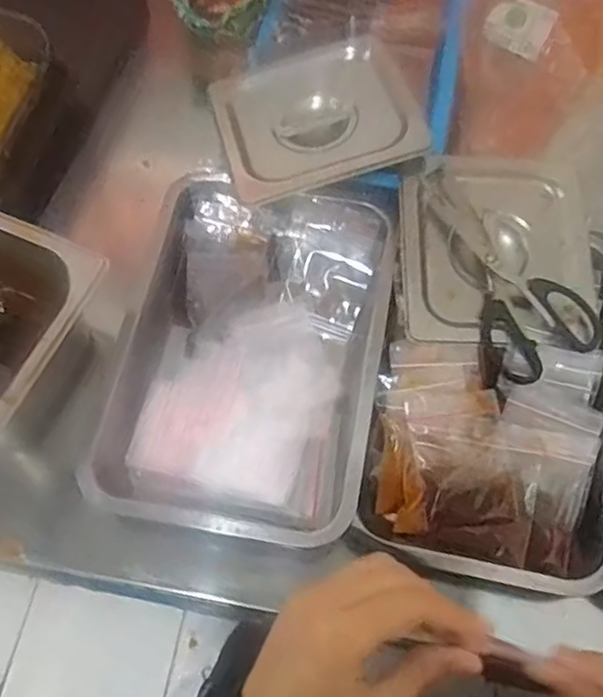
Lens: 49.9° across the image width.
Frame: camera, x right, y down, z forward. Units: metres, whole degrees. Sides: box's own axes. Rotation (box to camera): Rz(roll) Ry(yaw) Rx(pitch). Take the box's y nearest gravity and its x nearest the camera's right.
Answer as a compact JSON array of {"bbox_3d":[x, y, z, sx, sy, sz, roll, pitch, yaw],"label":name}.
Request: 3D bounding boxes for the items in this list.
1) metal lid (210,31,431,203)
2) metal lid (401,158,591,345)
[{"bbox_3d":[0.010,-0.217,0.584,0.168,0.023,0.158,-15,67,-7],"label":"metal lid"},{"bbox_3d":[0.163,-0.082,0.540,0.153,0.027,0.159,3,66,1],"label":"metal lid"}]

